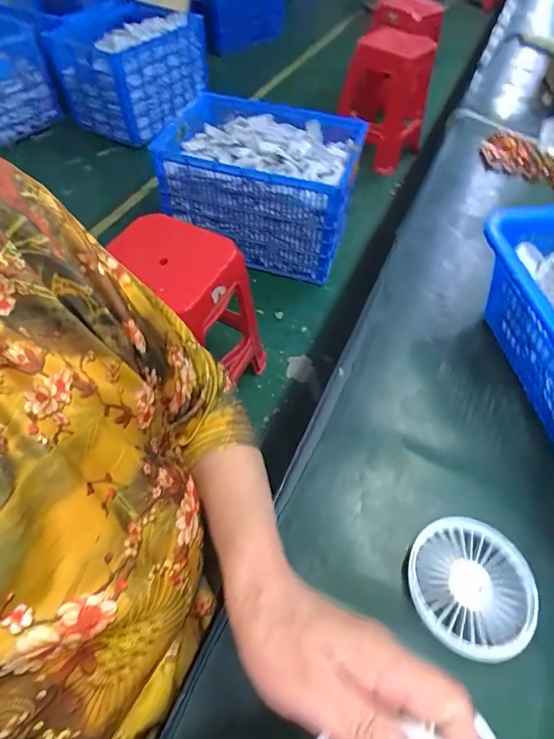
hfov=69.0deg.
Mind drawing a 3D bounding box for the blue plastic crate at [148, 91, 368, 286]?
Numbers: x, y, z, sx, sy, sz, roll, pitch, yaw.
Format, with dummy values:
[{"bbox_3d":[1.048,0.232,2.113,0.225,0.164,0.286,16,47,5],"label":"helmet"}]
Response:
[{"bbox_3d":[-0.060,-0.661,1.498,0.644,0.407,0.429,17,56,6],"label":"blue plastic crate"}]

